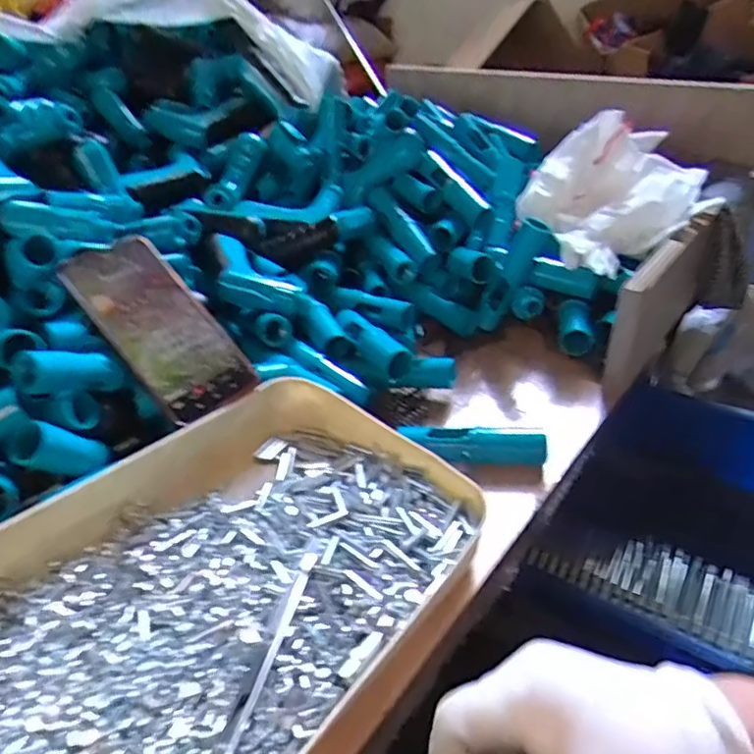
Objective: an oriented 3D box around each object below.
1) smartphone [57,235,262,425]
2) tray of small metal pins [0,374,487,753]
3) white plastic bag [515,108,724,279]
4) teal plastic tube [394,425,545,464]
[{"bbox_3d":[-0.171,-0.042,0.463,0.078,0.008,0.165,-37,81,-34],"label":"smartphone"},{"bbox_3d":[-0.105,0.119,0.357,0.243,0.054,0.331,23,43,33],"label":"tray of small metal pins"},{"bbox_3d":[0.257,-0.198,0.623,0.208,0.109,0.141,-21,38,-23],"label":"white plastic bag"},{"bbox_3d":[0.079,0.054,0.481,0.114,0.021,0.025,1,35,7],"label":"teal plastic tube"}]

